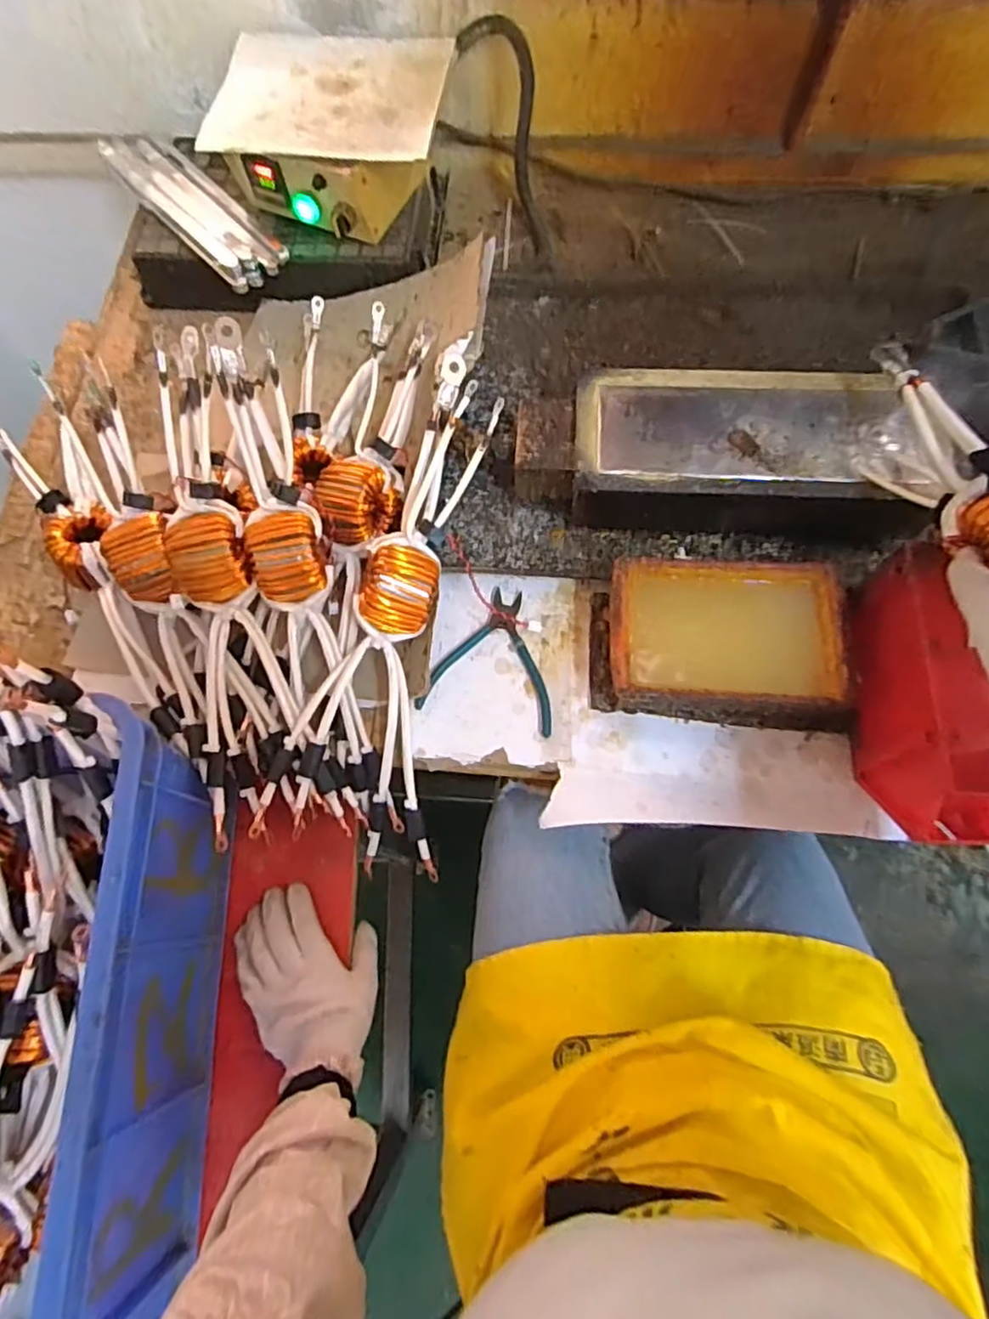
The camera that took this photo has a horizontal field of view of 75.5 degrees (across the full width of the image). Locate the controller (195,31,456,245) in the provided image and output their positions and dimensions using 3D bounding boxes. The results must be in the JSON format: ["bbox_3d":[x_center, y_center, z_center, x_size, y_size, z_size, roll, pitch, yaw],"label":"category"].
[{"bbox_3d":[-0.181,-0.602,0.738,0.252,0.094,0.203,7,71,5],"label":"controller"}]

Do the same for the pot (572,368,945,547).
[{"bbox_3d":[0.249,-0.202,0.635,0.338,0.081,0.161,1,71,3],"label":"pot"}]

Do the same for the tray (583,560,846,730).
[{"bbox_3d":[0.208,-0.016,0.582,0.232,0.069,0.139,3,71,4],"label":"tray"}]

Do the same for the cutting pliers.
[{"bbox_3d":[0.005,-0.006,0.612,0.125,0.018,0.136,13,72,7],"label":"cutting pliers"}]

